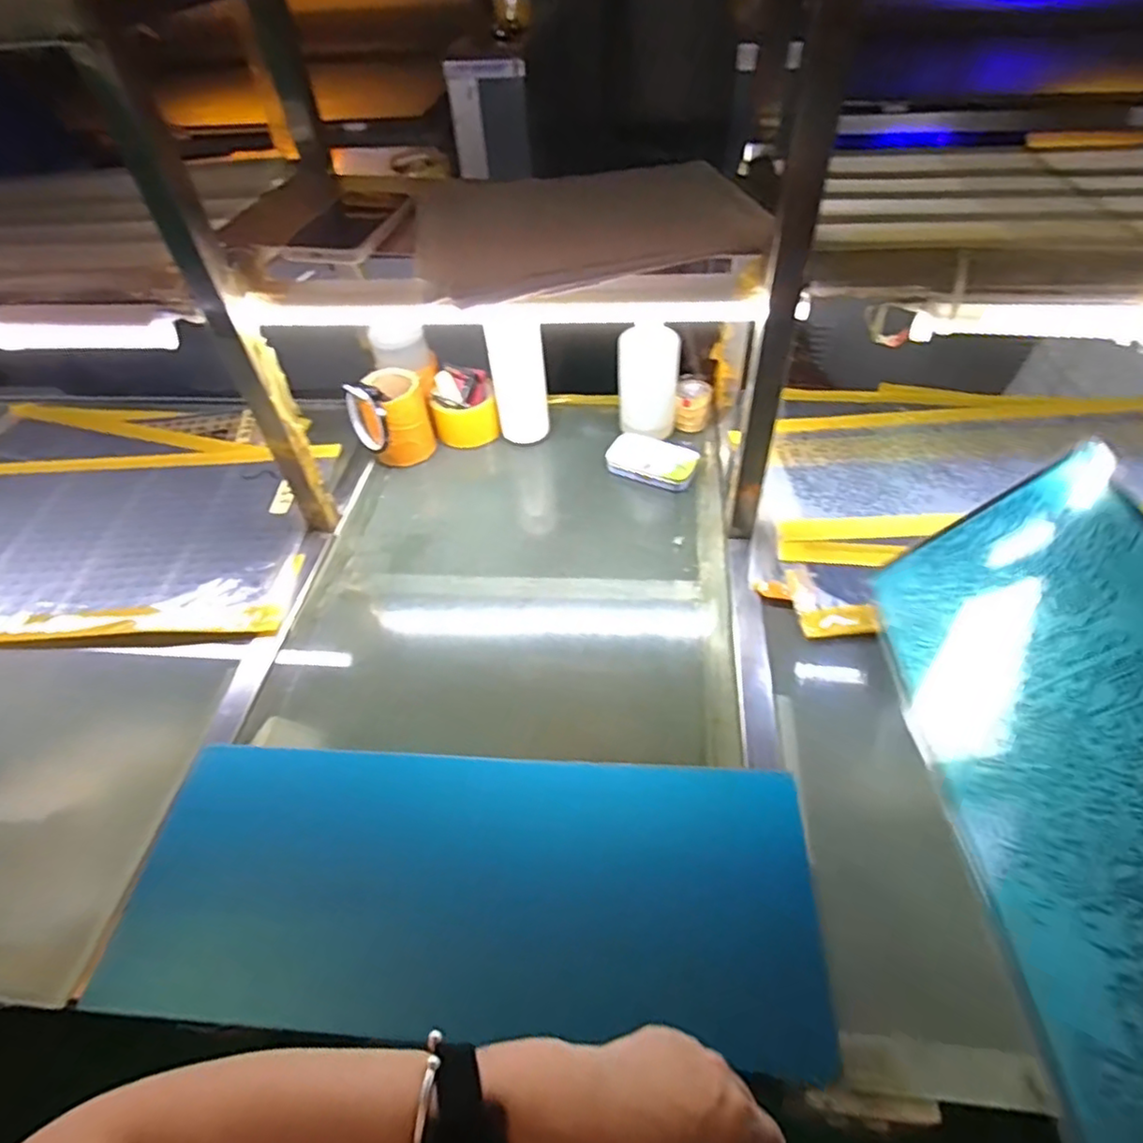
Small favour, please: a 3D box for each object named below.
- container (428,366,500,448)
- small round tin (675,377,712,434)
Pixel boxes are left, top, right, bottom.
[{"bbox_3d":[-0.152,-0.233,0.906,0.087,0.087,0.071,-13,48,-7],"label":"container"},{"bbox_3d":[0.169,-0.229,0.881,0.044,0.057,0.050,7,49,10],"label":"small round tin"}]

